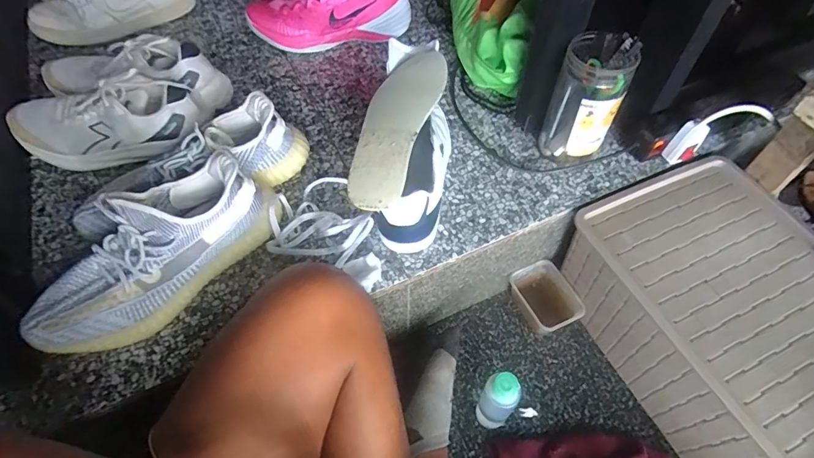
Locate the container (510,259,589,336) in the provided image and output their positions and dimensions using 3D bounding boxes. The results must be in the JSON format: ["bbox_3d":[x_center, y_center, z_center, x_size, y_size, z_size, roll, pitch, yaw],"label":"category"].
[{"bbox_3d":[0.213,0.112,0.716,0.079,0.054,0.103,-18,57,-12],"label":"container"}]

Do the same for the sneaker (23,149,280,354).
[{"bbox_3d":[-0.292,0.025,0.528,0.107,0.117,0.287,36,62,22],"label":"sneaker"}]

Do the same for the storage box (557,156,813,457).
[{"bbox_3d":[0.435,0.122,0.633,0.277,0.156,0.387,-21,58,-14],"label":"storage box"}]

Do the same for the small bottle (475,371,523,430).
[{"bbox_3d":[0.117,0.231,0.600,0.042,0.138,0.041,0,55,0],"label":"small bottle"}]

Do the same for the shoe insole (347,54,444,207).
[{"bbox_3d":[-0.016,-0.144,0.591,0.087,0.026,0.281,14,56,10],"label":"shoe insole"}]

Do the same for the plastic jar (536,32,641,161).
[{"bbox_3d":[0.248,-0.175,0.636,0.084,0.180,0.085,0,55,0],"label":"plastic jar"}]

